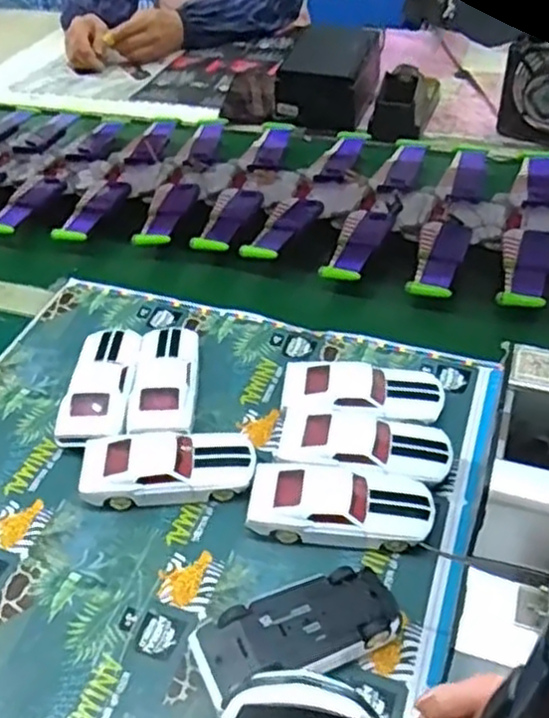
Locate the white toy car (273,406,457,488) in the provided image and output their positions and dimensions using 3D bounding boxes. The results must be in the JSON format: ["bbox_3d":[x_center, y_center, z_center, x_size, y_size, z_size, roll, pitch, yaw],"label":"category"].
[{"bbox_3d":[0.069,0.070,0.549,0.128,0.035,0.056,4,44,8],"label":"white toy car"}]

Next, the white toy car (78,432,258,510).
[{"bbox_3d":[-0.080,0.084,0.547,0.127,0.033,0.052,-5,44,-2],"label":"white toy car"}]

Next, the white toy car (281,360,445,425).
[{"bbox_3d":[0.072,0.030,0.592,0.131,0.036,0.061,2,44,6],"label":"white toy car"}]

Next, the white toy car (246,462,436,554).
[{"bbox_3d":[0.048,0.106,0.513,0.127,0.033,0.052,4,44,8],"label":"white toy car"}]

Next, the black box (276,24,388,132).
[{"bbox_3d":[0.080,-0.388,0.982,0.133,0.090,0.136,12,46,15],"label":"black box"}]

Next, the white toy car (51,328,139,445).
[{"bbox_3d":[-0.147,0.023,0.617,0.055,0.034,0.132,-2,44,2],"label":"white toy car"}]

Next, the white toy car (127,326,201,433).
[{"bbox_3d":[-0.092,0.018,0.620,0.052,0.032,0.134,-3,44,0],"label":"white toy car"}]

